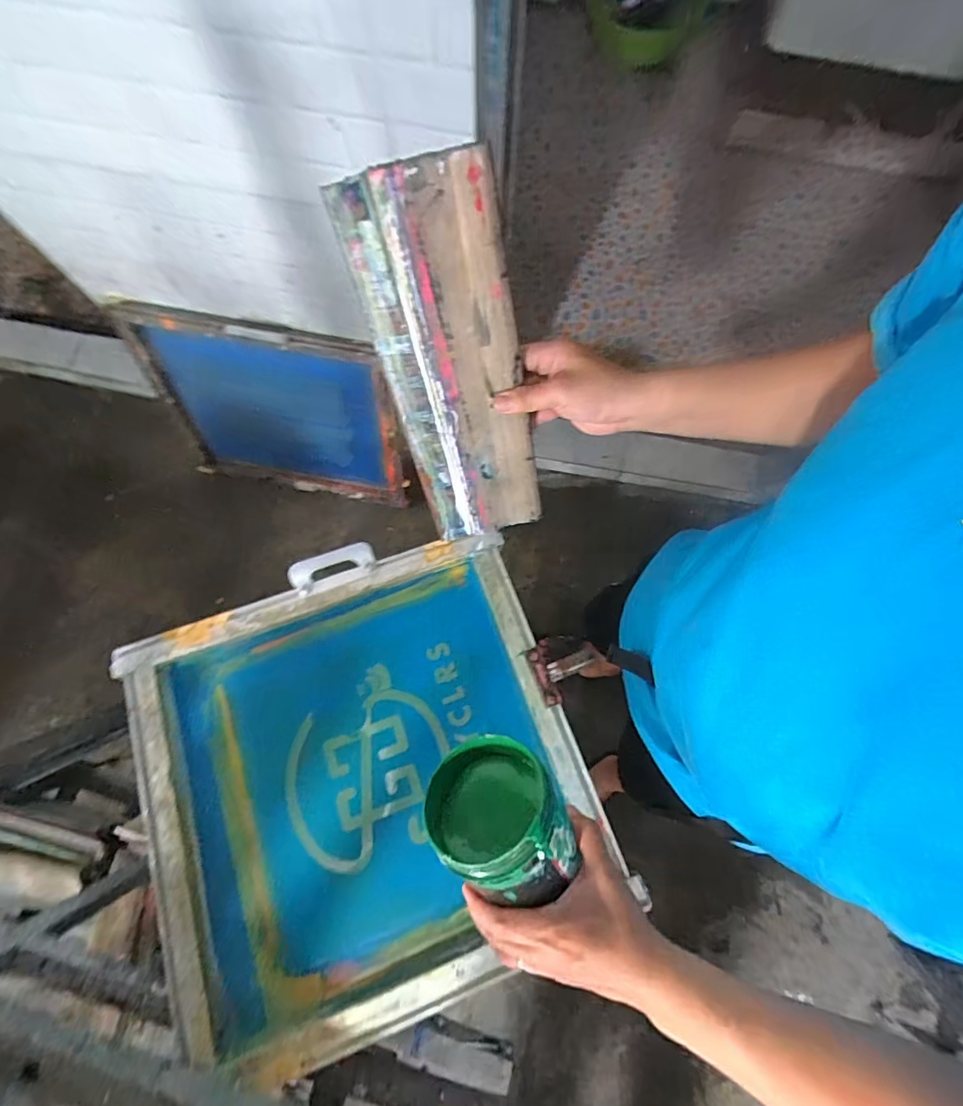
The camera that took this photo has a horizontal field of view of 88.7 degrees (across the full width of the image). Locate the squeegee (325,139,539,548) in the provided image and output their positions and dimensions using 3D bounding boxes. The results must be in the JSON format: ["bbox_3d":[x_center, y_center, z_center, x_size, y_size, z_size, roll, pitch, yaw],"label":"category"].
[{"bbox_3d":[-0.022,-0.153,0.468,0.119,0.347,0.024,-19,44,-3],"label":"squeegee"}]

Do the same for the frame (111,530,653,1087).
[{"bbox_3d":[-0.151,0.279,0.662,0.568,0.066,0.559,-20,73,-9],"label":"frame"}]

